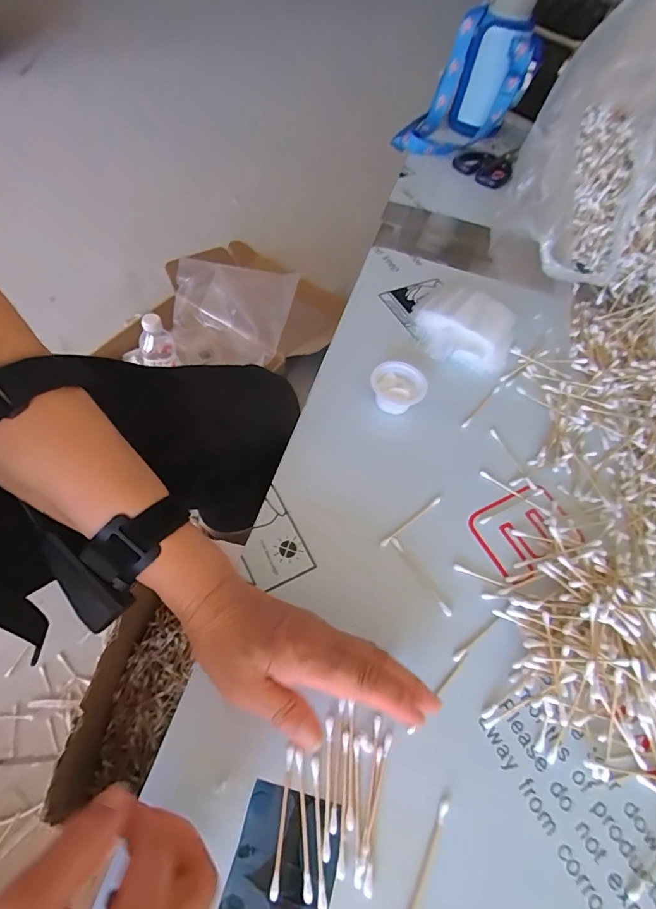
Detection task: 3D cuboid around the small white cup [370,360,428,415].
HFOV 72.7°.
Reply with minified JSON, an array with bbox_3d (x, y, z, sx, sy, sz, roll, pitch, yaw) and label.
[{"bbox_3d":[0.069,-0.063,0.453,0.055,0.038,0.048,32,60,13],"label":"small white cup"}]

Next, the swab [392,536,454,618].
[{"bbox_3d":[0.075,0.098,0.360,0.007,0.004,0.073,-27,65,-22],"label":"swab"}]

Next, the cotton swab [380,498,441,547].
[{"bbox_3d":[0.072,0.057,0.384,0.071,0.004,0.005,-32,67,-24],"label":"cotton swab"}]

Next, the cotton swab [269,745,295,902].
[{"bbox_3d":[-0.028,0.222,0.272,0.005,0.004,0.072,8,58,-3],"label":"cotton swab"}]

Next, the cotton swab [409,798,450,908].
[{"bbox_3d":[0.057,0.246,0.264,0.006,0.004,0.073,28,59,9],"label":"cotton swab"}]

